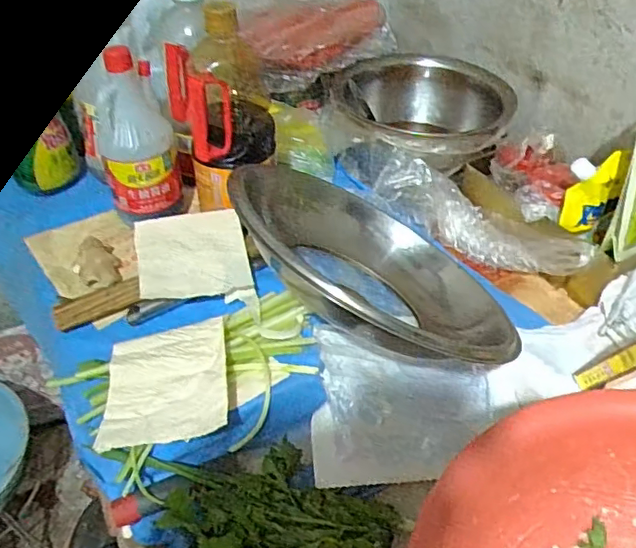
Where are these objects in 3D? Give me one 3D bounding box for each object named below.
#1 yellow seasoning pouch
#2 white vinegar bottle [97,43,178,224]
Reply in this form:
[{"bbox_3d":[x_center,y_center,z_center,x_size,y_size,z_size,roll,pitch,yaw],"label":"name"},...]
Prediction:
[{"bbox_3d":[0.323,-0.095,0.693,0.061,0.093,0.027,-7,44,-8],"label":"yellow seasoning pouch"},{"bbox_3d":[-0.211,-0.156,0.676,0.080,0.186,0.064,-9,21,-10],"label":"white vinegar bottle"}]

